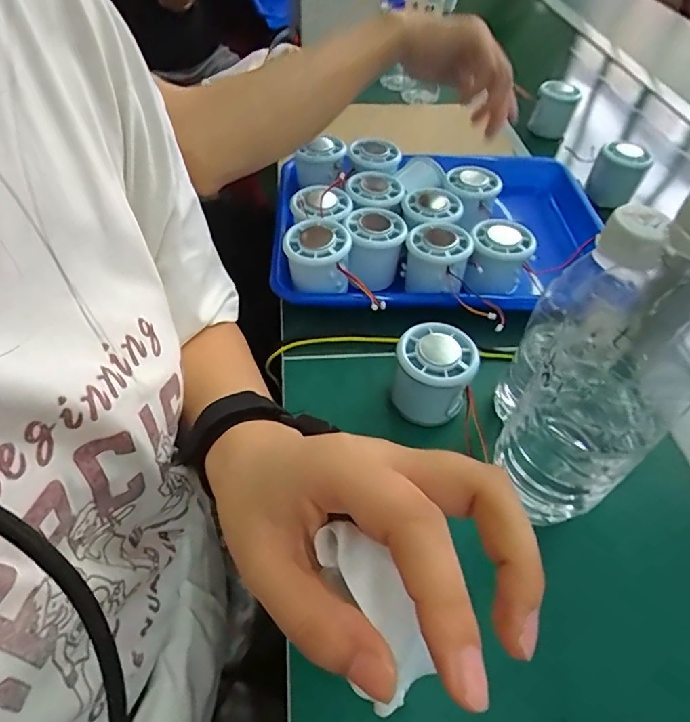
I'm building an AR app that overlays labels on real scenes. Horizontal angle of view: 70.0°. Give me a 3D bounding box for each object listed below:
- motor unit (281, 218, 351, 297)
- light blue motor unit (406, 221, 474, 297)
[{"bbox_3d":[-0.025,-0.091,0.431,0.056,0.045,0.056,0,50,-5],"label":"motor unit"},{"bbox_3d":[0.082,-0.091,0.443,0.053,0.055,0.051,3,50,-3],"label":"light blue motor unit"}]

